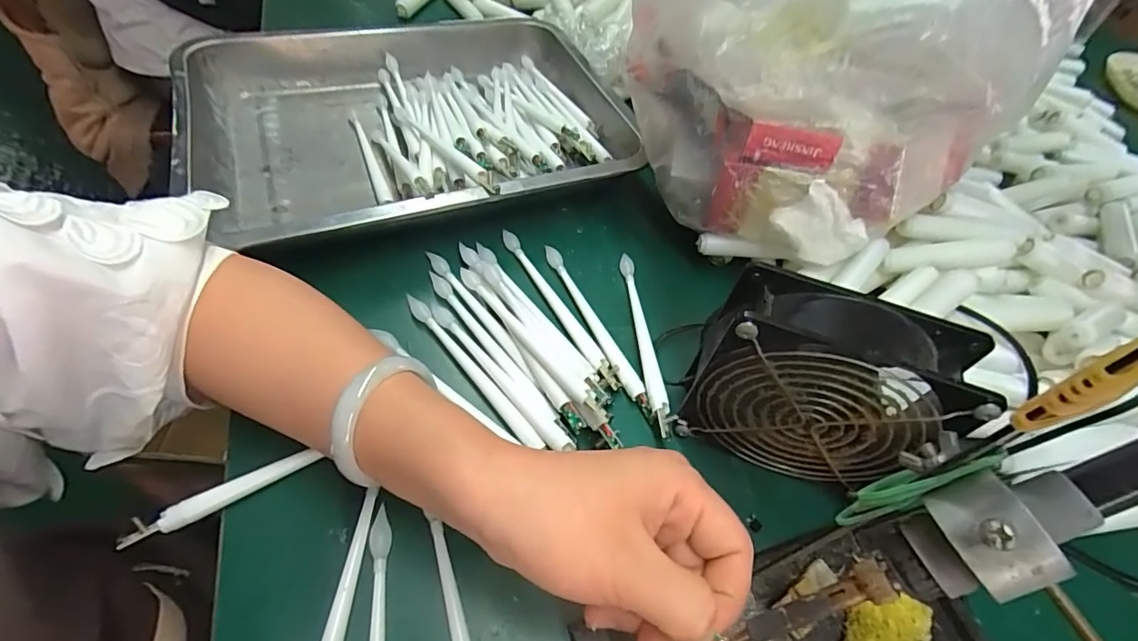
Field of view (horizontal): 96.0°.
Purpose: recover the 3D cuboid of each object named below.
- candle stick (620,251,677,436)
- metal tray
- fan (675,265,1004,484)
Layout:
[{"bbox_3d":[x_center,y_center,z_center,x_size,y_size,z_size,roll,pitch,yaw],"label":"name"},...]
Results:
[{"bbox_3d":[0.050,0.009,0.350,0.012,0.011,0.152,-3,54,-8],"label":"candle stick"},{"bbox_3d":[-0.127,-0.172,0.445,0.338,0.072,0.254,-17,58,-17],"label":"metal tray"},{"bbox_3d":[0.126,0.033,0.269,0.116,0.114,0.049,22,55,10],"label":"fan"}]

